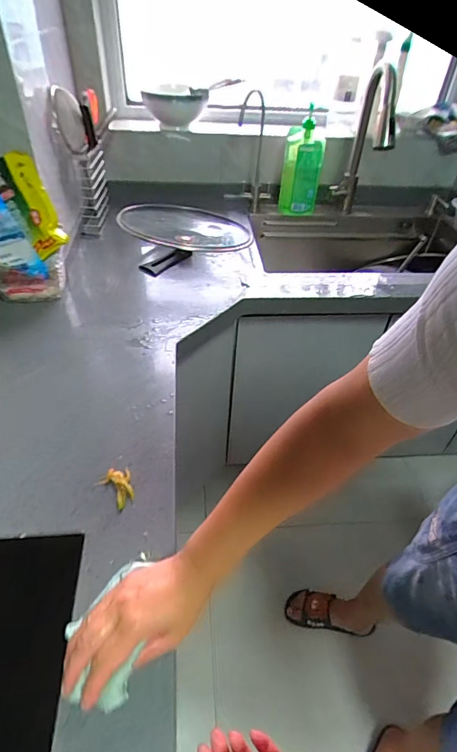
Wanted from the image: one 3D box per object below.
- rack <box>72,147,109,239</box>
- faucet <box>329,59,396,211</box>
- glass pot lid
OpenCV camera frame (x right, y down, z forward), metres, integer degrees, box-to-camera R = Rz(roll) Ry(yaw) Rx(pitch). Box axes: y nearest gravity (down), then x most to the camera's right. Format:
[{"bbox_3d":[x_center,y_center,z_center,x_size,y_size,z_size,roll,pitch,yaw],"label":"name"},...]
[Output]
[{"bbox_3d":[-0.351,-0.479,1.079,0.069,0.186,0.144,-5,43,-8],"label":"rack"},{"bbox_3d":[0.360,-0.600,1.114,0.105,0.356,0.234,9,43,7],"label":"faucet"},{"bbox_3d":[-0.103,-0.352,1.046,0.316,0.096,0.319,1,42,-1],"label":"glass pot lid"}]

